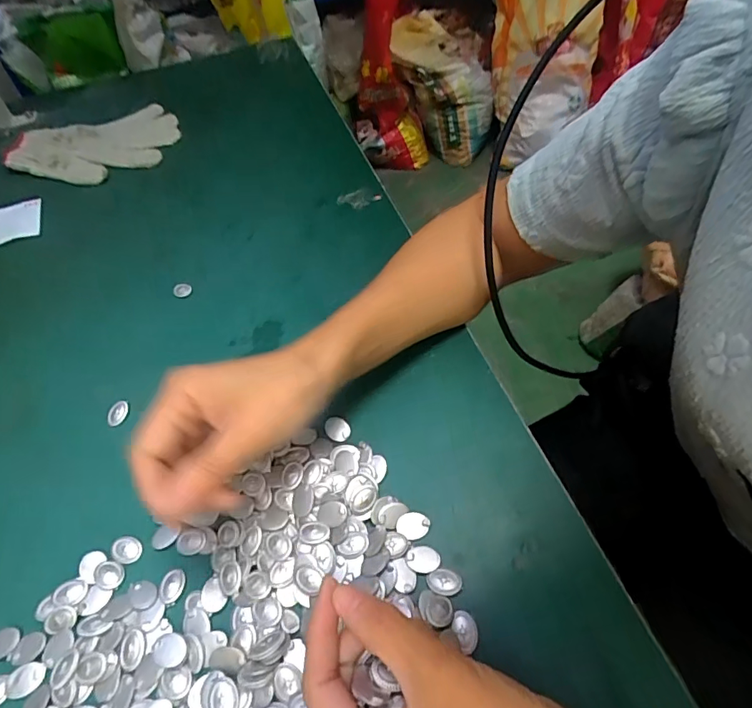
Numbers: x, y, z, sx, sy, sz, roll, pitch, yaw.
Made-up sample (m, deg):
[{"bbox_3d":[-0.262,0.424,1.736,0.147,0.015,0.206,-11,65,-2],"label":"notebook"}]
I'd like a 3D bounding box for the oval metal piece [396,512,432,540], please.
[{"bbox_3d":[0.022,0.103,0.281,0.020,0.004,0.015,-12,52,-3],"label":"oval metal piece"}]

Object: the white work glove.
[{"bbox_3d":[-0.357,-0.268,0.596,0.202,0.019,0.146,-23,54,-11],"label":"white work glove"}]

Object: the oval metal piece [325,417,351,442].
[{"bbox_3d":[-0.027,0.052,0.326,0.016,0.005,0.018,-22,53,-11],"label":"oval metal piece"}]

